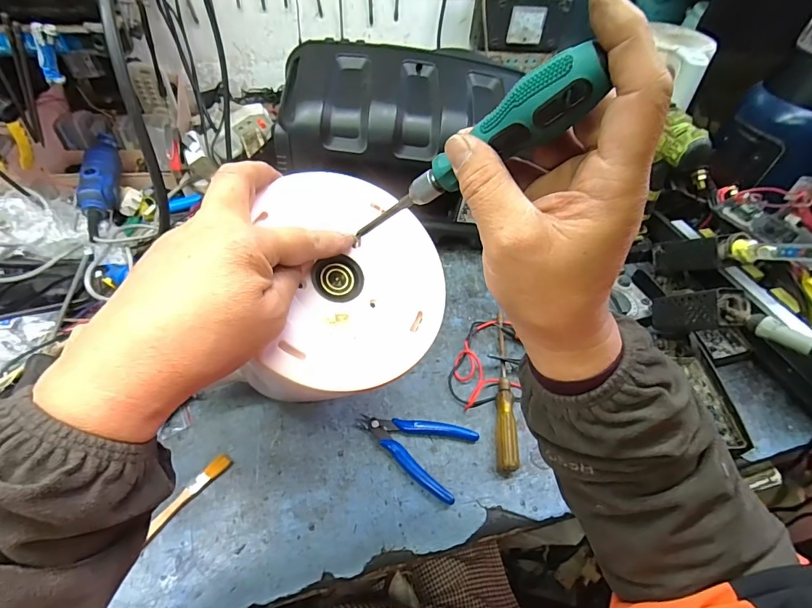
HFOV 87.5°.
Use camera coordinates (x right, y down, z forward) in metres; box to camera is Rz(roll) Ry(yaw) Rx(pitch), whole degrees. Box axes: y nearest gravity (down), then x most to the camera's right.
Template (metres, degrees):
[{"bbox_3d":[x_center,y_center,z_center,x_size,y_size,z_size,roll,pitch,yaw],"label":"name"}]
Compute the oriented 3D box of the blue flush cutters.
[{"bbox_3d":[0.007,0.145,0.447,0.119,0.009,0.078,22,49,14],"label":"blue flush cutters"}]

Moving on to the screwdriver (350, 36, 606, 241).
[{"bbox_3d":[0.033,-0.083,0.252,0.028,0.179,0.038,51,52,-12],"label":"screwdriver"}]

